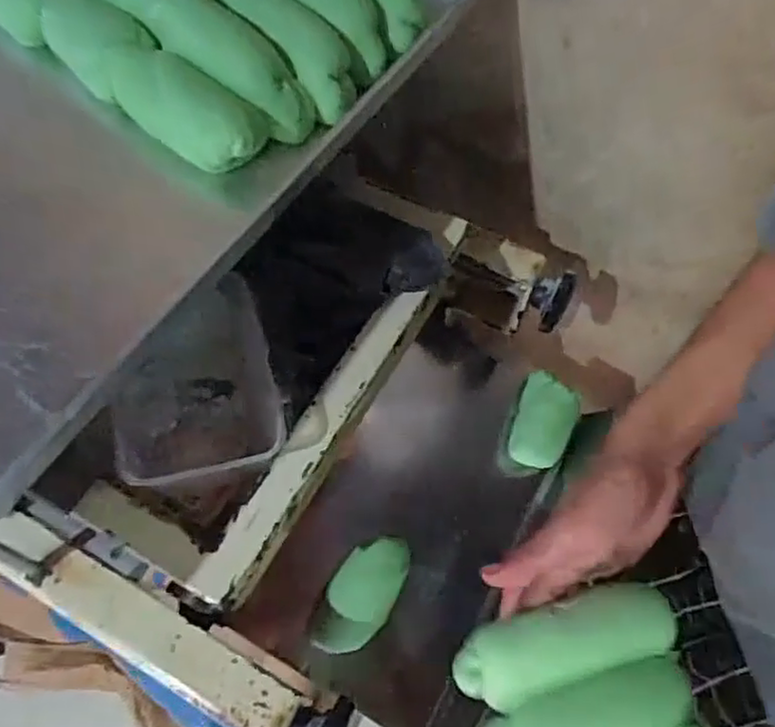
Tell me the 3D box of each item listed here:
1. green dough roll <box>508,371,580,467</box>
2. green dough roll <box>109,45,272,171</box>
[{"bbox_3d":[0.169,0.053,0.708,0.060,0.043,0.109,17,62,9],"label":"green dough roll"},{"bbox_3d":[-0.133,-0.169,0.439,0.114,0.037,0.047,27,64,14],"label":"green dough roll"}]

